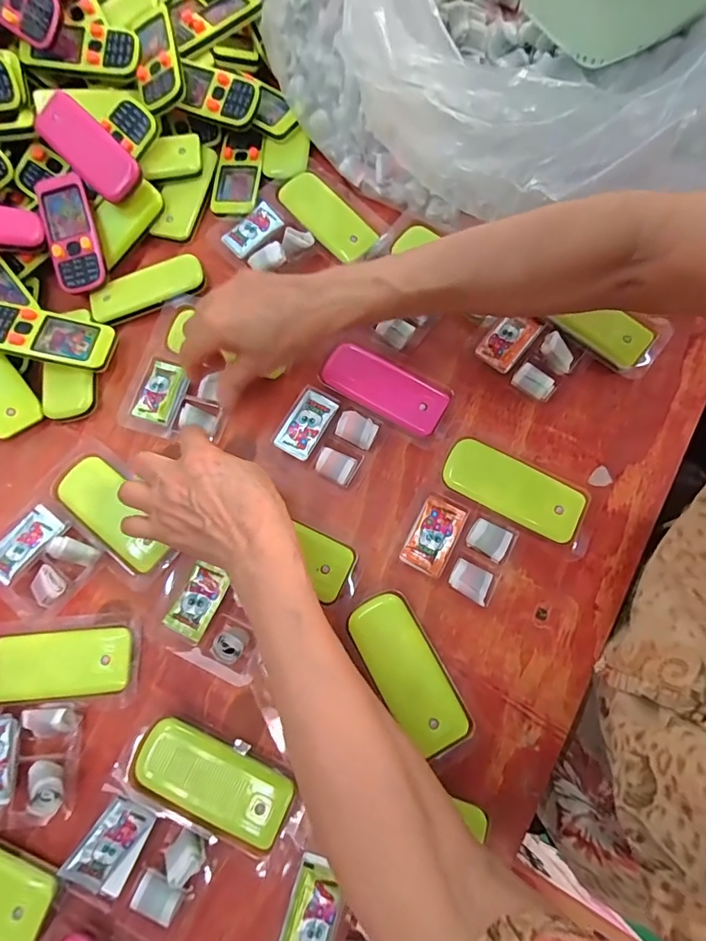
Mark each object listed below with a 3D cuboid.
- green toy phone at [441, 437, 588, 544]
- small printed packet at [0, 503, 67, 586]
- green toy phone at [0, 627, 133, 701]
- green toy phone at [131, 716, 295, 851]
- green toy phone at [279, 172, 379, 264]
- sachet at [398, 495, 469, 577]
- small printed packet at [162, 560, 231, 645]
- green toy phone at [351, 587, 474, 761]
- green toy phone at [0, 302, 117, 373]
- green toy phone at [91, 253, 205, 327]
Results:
[{"bbox_3d":[0.121,0.014,0.349,0.104,0.012,0.046,28,77,7],"label":"green toy phone"},{"bbox_3d":[-0.254,0.055,0.348,0.033,0.007,0.057,32,77,8],"label":"small printed packet"},{"bbox_3d":[-0.214,0.140,0.330,0.101,0.011,0.043,-4,75,-1],"label":"green toy phone"},{"bbox_3d":[-0.094,0.210,0.310,0.104,0.021,0.047,24,76,6],"label":"green toy phone"},{"bbox_3d":[-0.024,-0.237,0.429,0.041,0.014,0.104,-42,79,-11],"label":"green toy phone"},{"bbox_3d":[0.060,0.050,0.344,0.032,0.016,0.054,27,76,7],"label":"sachet"},{"bbox_3d":[-0.113,0.095,0.334,0.029,0.006,0.051,29,81,-5],"label":"small printed packet"},{"bbox_3d":[0.037,0.139,0.318,0.043,0.011,0.105,-28,77,-8],"label":"green toy phone"},{"bbox_3d":[-0.261,-0.116,0.388,0.102,0.015,0.051,11,75,-14],"label":"green toy phone"},{"bbox_3d":[-0.187,-0.165,0.413,0.103,0.011,0.039,-22,76,-6],"label":"green toy phone"}]

